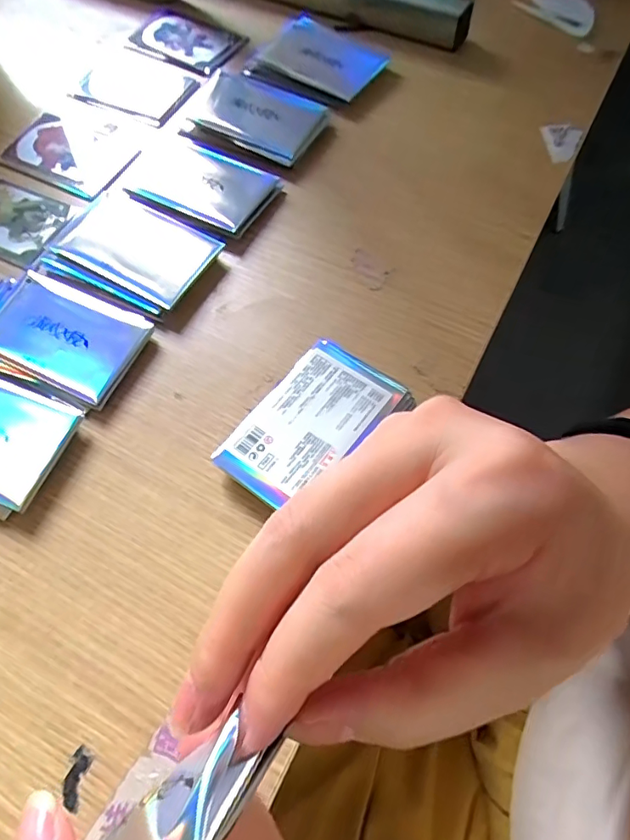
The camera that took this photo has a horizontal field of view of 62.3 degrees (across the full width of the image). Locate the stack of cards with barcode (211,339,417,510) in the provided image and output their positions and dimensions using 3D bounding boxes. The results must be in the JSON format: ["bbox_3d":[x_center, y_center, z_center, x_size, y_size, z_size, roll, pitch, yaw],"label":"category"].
[{"bbox_3d":[-0.002,0.002,0.283,0.058,0.015,0.097,38,72,18],"label":"stack of cards with barcode"}]

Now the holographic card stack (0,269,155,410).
[{"bbox_3d":[-0.154,-0.049,0.314,0.094,0.013,0.068,21,68,13],"label":"holographic card stack"}]

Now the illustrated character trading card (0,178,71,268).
[{"bbox_3d":[-0.219,-0.143,0.365,0.083,0.004,0.059,23,68,13],"label":"illustrated character trading card"}]

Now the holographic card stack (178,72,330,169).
[{"bbox_3d":[-0.044,-0.232,0.394,0.102,0.012,0.073,27,69,15],"label":"holographic card stack"}]

